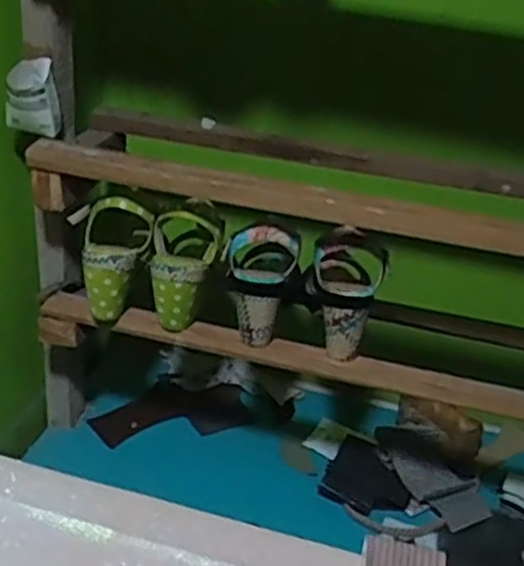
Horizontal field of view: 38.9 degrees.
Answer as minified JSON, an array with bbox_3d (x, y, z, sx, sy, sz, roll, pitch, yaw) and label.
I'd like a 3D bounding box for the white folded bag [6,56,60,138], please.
[{"bbox_3d":[-0.258,-0.209,0.835,0.056,0.075,0.045,-2,28,-17],"label":"white folded bag"}]

